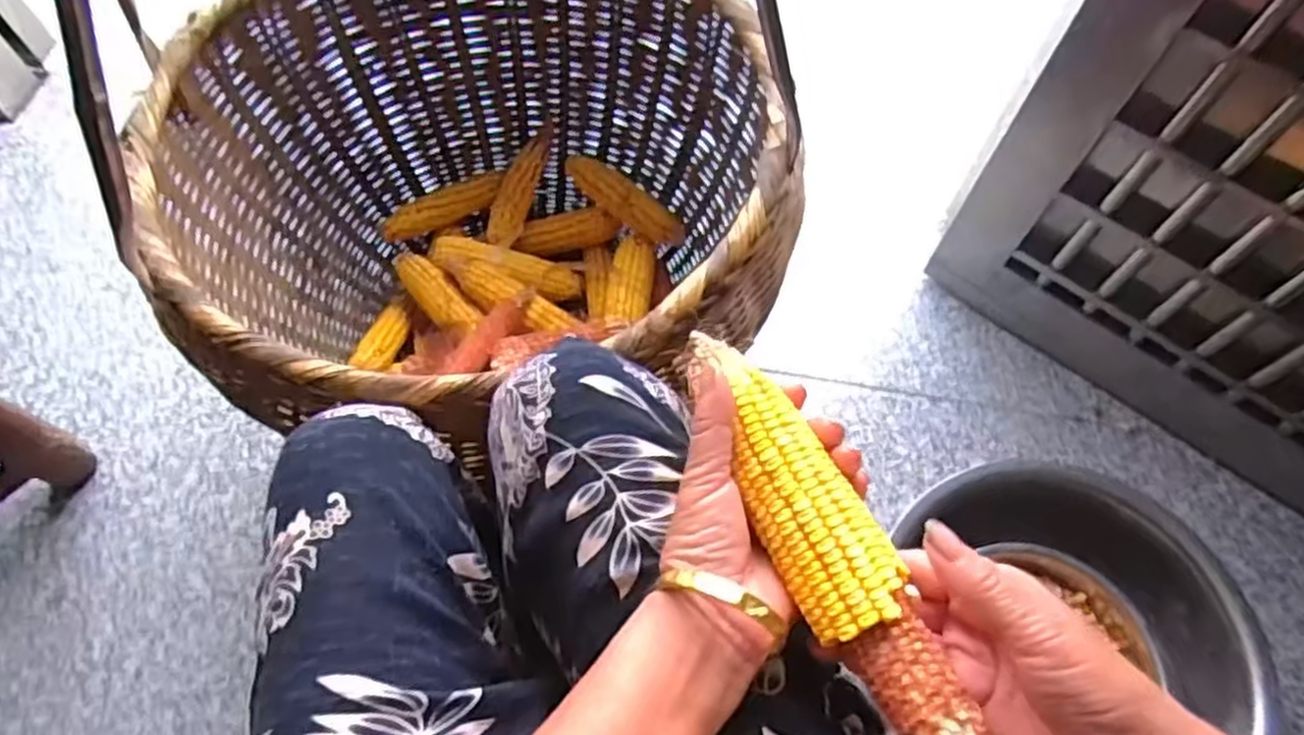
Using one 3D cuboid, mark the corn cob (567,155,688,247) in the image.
[{"bbox_3d":[-0.034,-0.185,0.859,0.155,0.039,0.033,33,66,14],"label":"corn cob"}]

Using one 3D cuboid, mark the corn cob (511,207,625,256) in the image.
[{"bbox_3d":[-0.097,-0.157,0.895,0.117,0.034,0.036,-12,64,-9],"label":"corn cob"}]

